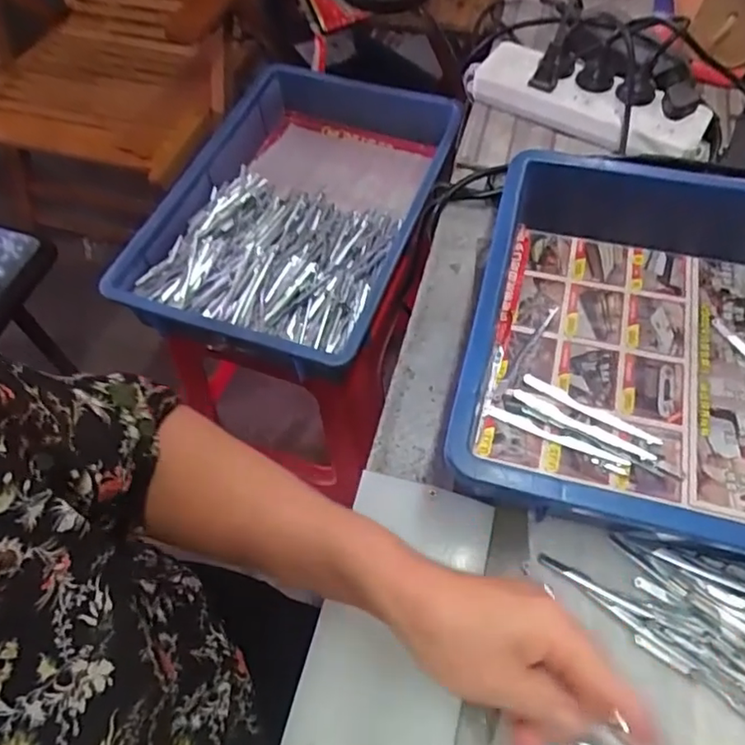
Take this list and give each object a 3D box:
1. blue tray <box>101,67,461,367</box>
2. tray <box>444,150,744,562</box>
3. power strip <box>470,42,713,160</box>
[{"bbox_3d":[-0.087,-0.211,0.752,0.306,0.110,0.459,16,61,12],"label":"blue tray"},{"bbox_3d":[0.289,0.001,0.412,0.433,0.078,0.292,14,60,8],"label":"tray"},{"bbox_3d":[0.210,-0.274,0.606,0.242,0.040,0.072,27,63,15],"label":"power strip"}]

